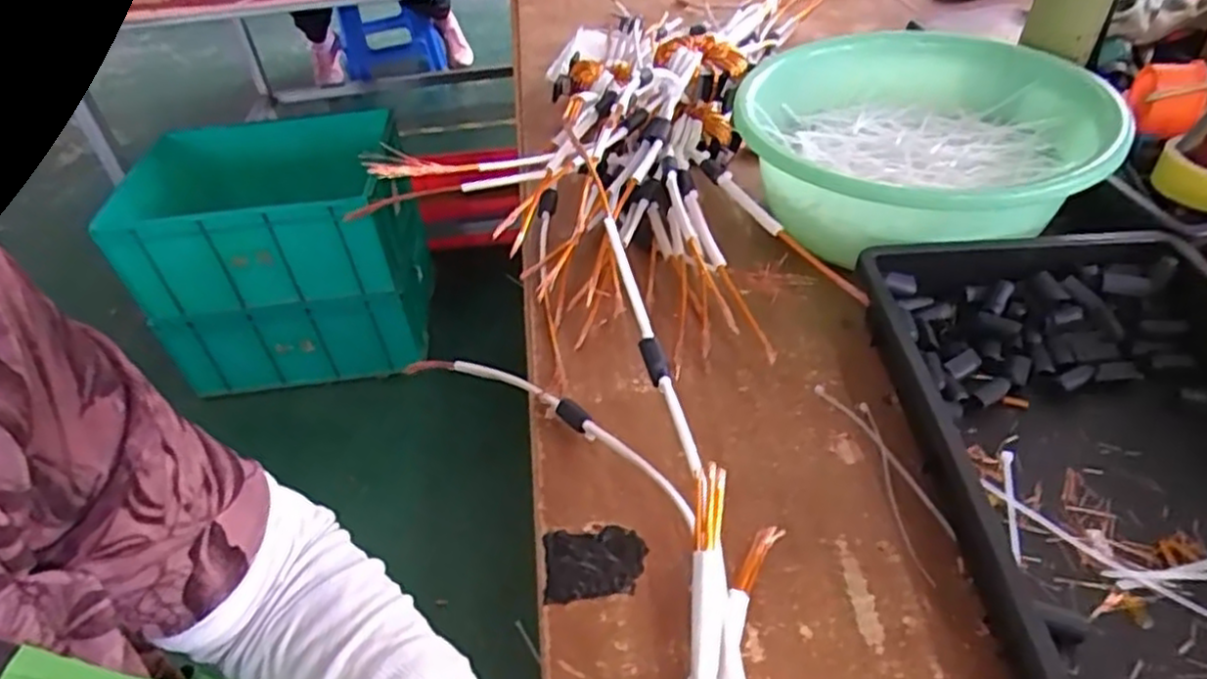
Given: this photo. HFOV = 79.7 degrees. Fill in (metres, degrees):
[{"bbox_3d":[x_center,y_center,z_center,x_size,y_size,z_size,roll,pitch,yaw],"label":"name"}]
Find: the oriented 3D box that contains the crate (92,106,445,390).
[{"bbox_3d":[-0.691,-0.194,1.577,0.534,0.401,0.388,-6,41,-1],"label":"crate"}]

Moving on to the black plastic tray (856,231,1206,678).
[{"bbox_3d":[0.339,0.067,0.454,0.283,0.064,0.371,-4,41,1],"label":"black plastic tray"}]

